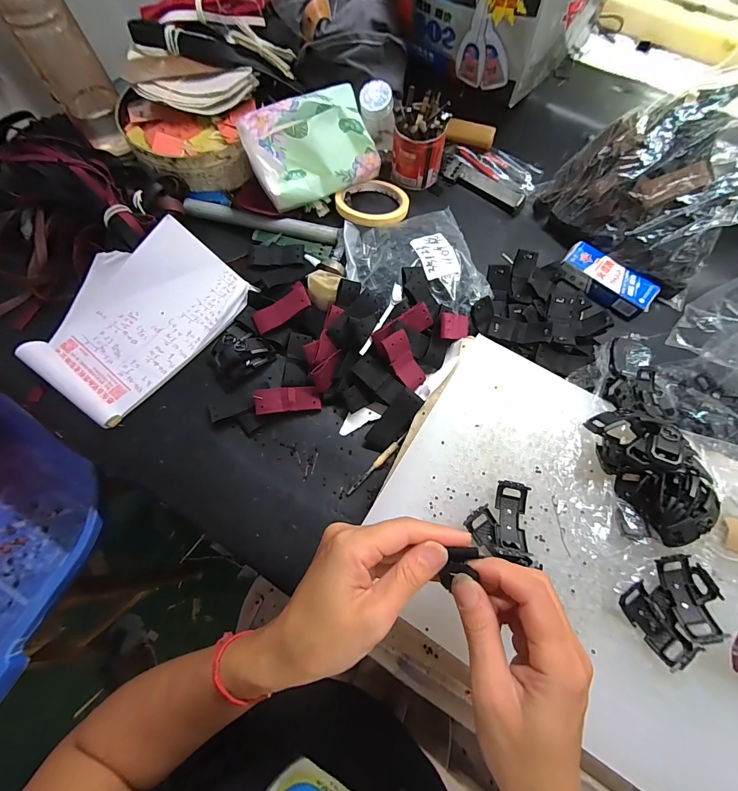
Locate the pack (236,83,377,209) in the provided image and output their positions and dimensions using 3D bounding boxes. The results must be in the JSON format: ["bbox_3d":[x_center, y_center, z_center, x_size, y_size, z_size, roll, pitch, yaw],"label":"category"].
[{"bbox_3d":[-0.068,-0.299,0.433,0.153,0.075,0.084,-24,74,-8],"label":"pack"}]

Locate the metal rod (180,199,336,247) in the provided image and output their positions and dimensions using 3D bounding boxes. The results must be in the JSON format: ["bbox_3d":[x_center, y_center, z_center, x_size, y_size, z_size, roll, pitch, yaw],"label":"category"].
[{"bbox_3d":[-0.133,-0.219,0.453,0.198,0.023,0.021,14,71,5],"label":"metal rod"}]

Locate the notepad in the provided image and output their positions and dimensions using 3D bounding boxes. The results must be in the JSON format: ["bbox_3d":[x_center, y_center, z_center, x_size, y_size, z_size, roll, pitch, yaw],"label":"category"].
[{"bbox_3d":[-0.257,-0.089,0.395,0.149,0.037,0.219,39,75,13],"label":"notepad"}]

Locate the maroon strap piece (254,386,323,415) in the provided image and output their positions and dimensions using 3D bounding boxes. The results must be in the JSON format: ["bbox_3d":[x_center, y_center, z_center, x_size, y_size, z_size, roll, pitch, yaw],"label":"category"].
[{"bbox_3d":[-0.084,0.004,0.377,0.067,0.005,0.026,-4,88,-17],"label":"maroon strap piece"}]

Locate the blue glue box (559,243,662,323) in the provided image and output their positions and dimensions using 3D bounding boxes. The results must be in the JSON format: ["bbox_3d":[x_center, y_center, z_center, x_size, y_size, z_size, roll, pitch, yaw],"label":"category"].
[{"bbox_3d":[0.281,-0.136,0.429,0.105,0.025,0.047,38,75,13],"label":"blue glue box"}]

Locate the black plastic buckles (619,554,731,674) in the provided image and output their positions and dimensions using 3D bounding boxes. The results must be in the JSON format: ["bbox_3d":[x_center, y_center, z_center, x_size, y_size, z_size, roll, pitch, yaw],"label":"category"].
[{"bbox_3d":[0.237,0.162,0.279,0.071,0.021,0.057,-32,70,-10],"label":"black plastic buckles"}]

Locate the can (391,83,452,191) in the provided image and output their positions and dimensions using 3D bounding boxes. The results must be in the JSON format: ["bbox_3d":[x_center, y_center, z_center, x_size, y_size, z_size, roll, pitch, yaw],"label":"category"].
[{"bbox_3d":[0.063,-0.321,0.457,0.063,0.090,0.063,0,71,0],"label":"can"}]

